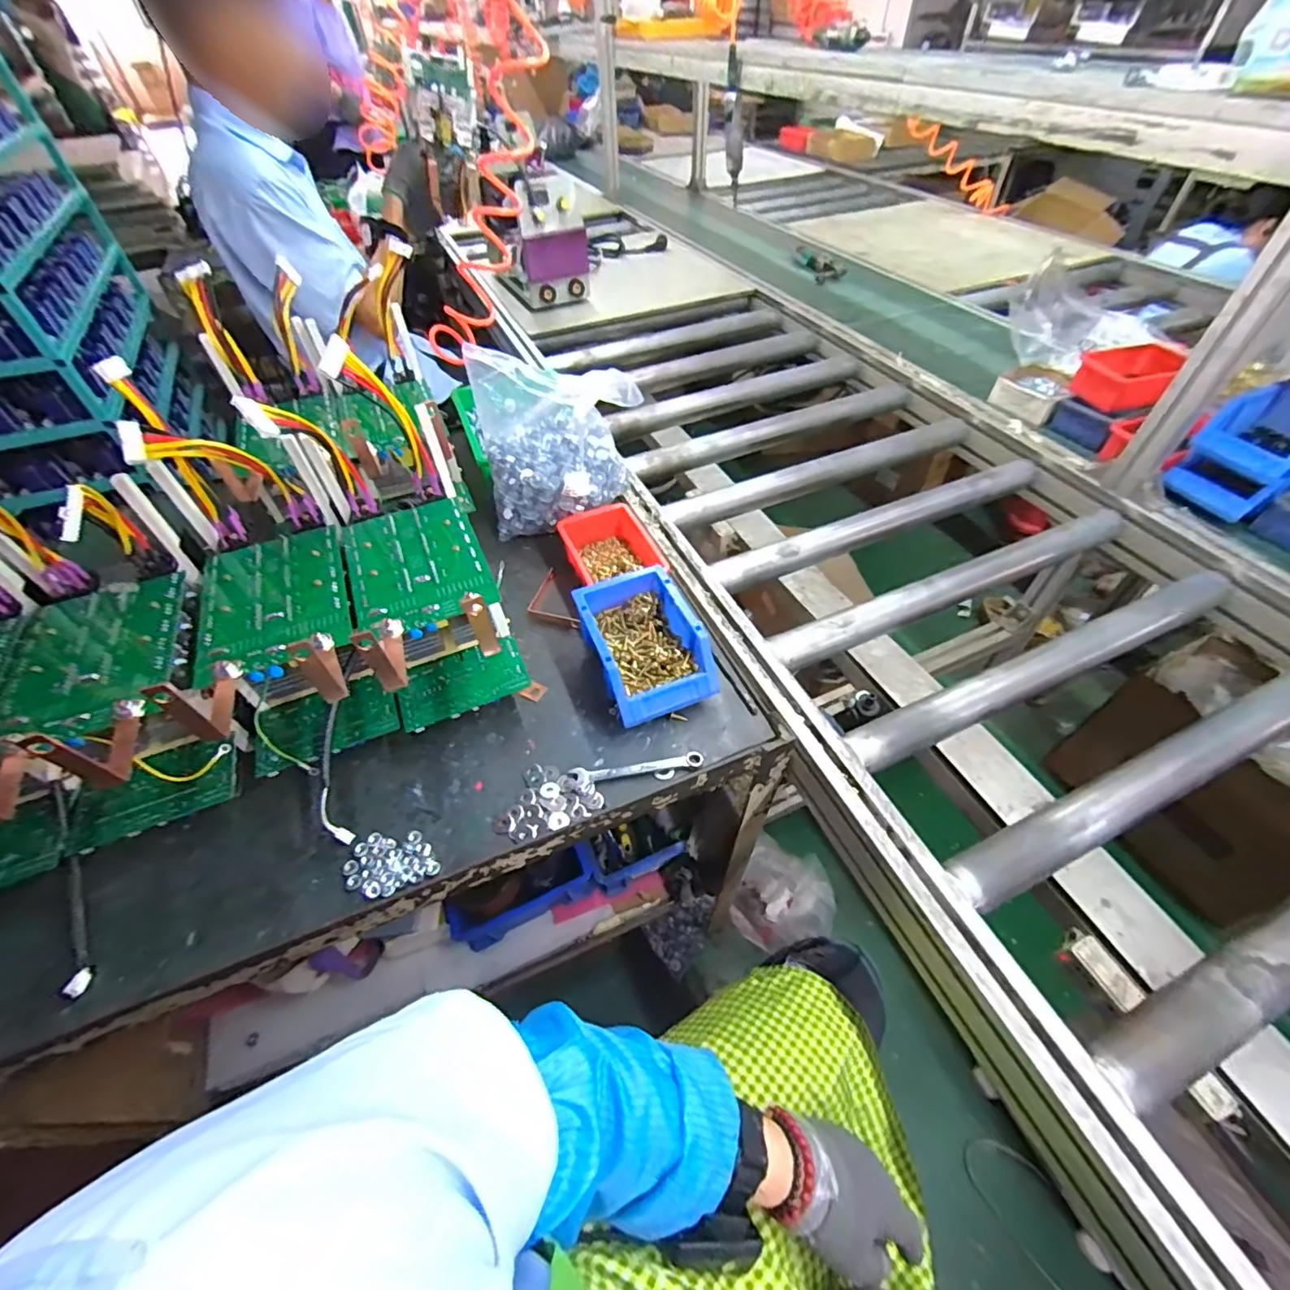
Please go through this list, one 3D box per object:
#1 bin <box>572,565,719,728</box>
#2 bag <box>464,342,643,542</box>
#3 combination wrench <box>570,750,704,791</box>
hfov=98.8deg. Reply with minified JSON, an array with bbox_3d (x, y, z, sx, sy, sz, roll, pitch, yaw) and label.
[{"bbox_3d":[-0.003,0.000,0.591,0.111,0.075,0.161,-17,52,-12],"label":"bin"},{"bbox_3d":[-0.113,-0.258,0.705,0.183,0.217,0.132,-10,50,-7],"label":"bag"},{"bbox_3d":[-0.007,0.120,0.531,0.125,0.010,0.019,-7,50,-4],"label":"combination wrench"}]

